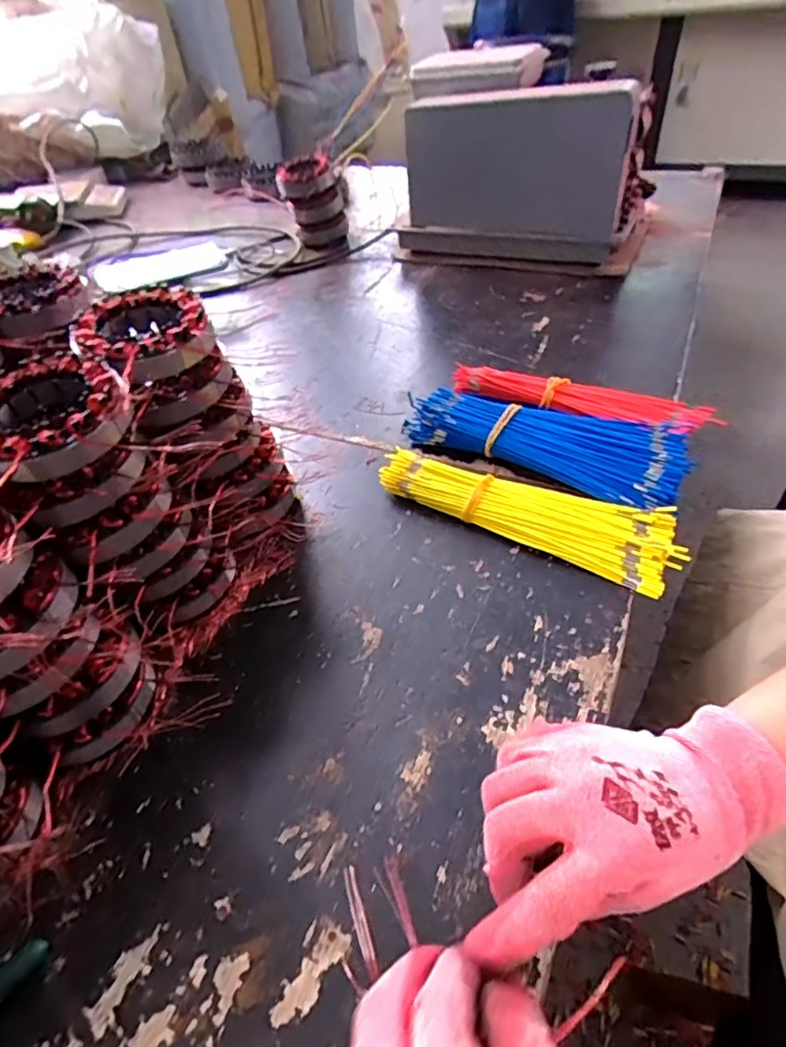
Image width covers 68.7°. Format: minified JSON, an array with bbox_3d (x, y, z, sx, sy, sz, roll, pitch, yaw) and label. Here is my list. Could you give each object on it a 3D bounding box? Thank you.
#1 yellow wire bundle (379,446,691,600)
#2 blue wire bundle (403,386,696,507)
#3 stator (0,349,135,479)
[{"bbox_3d":[0.107,-0.013,0.479,0.244,0.029,0.069,22,52,26],"label":"yellow wire bundle"},{"bbox_3d":[0.137,-0.079,0.531,0.250,0.040,0.097,23,52,26],"label":"blue wire bundle"},{"bbox_3d":[-0.198,-0.061,0.334,0.087,0.029,0.101,-28,48,-20],"label":"stator"}]

